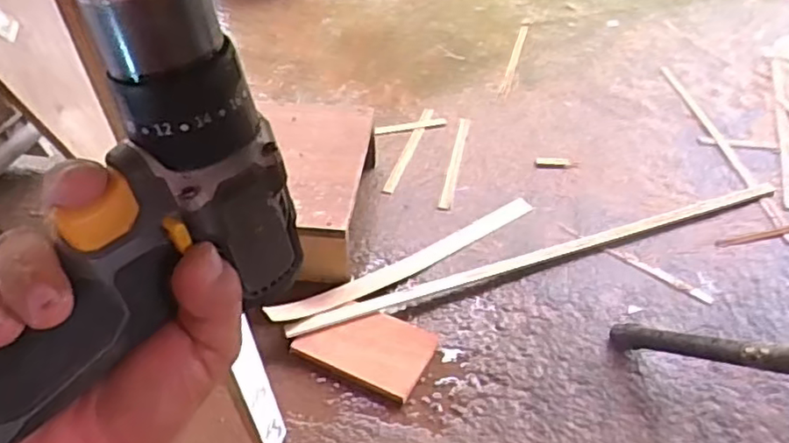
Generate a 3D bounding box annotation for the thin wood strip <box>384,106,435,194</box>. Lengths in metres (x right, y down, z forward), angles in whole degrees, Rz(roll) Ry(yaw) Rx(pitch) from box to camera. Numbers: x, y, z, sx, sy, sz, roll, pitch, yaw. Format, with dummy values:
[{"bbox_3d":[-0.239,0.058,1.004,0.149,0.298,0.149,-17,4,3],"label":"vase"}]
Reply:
[{"bbox_3d":[0.034,-0.161,1.384,0.025,0.008,0.315,12,44,13],"label":"thin wood strip"}]

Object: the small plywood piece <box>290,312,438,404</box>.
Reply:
[{"bbox_3d":[-0.042,0.194,0.998,0.193,0.010,0.128,20,47,21],"label":"small plywood piece"}]

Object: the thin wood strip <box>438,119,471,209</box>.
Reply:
[{"bbox_3d":[0.131,-0.133,1.368,0.025,0.015,0.294,8,44,10],"label":"thin wood strip"}]

